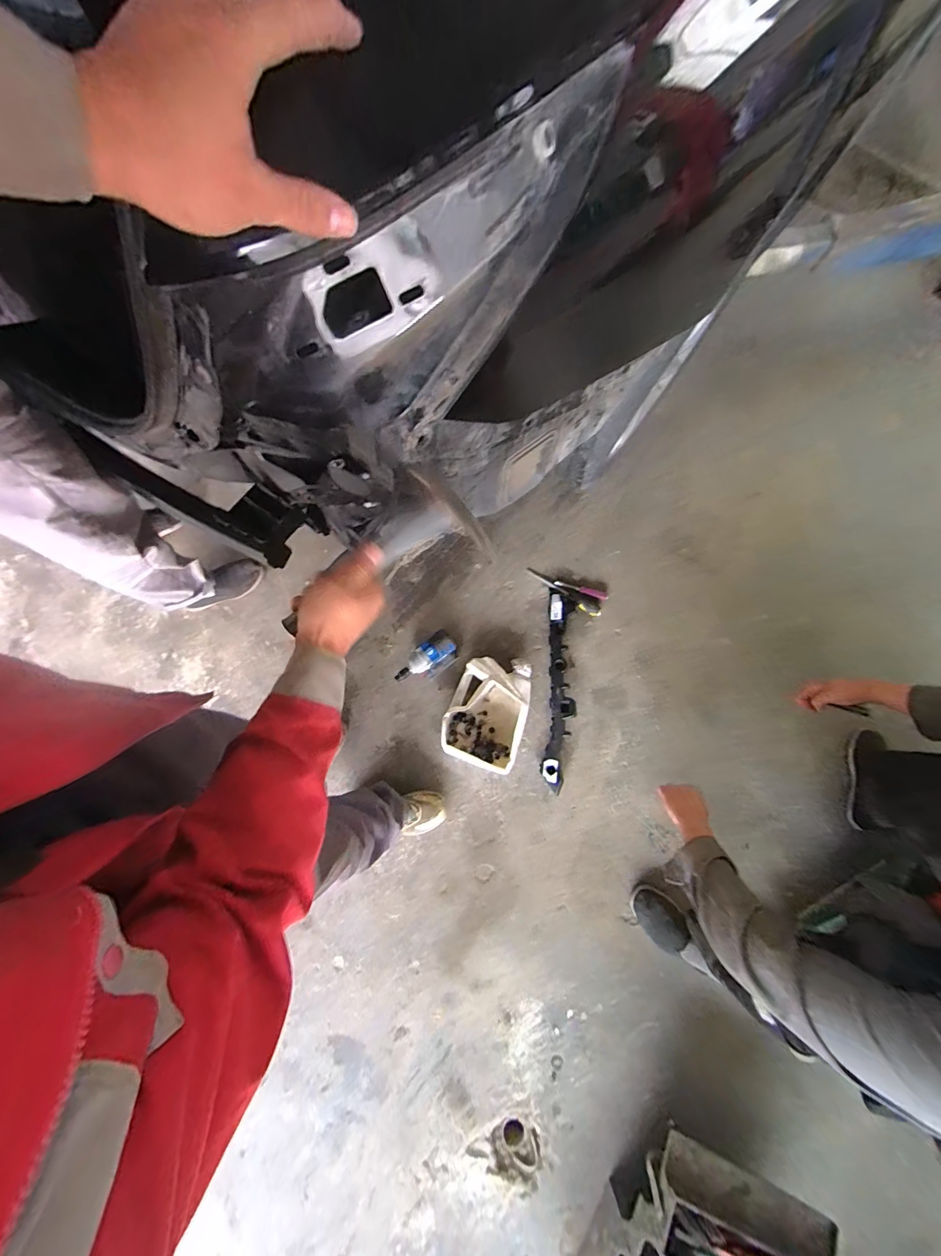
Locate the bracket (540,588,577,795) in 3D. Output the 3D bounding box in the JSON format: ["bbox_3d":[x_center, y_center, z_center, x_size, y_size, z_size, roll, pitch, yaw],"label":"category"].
[{"bbox_3d":[0.261,0.172,1.214,0.080,0.051,0.581,5,80,1],"label":"bracket"}]

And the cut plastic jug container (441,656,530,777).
[{"bbox_3d":[0.053,0.231,1.194,0.216,0.088,0.317,19,80,3],"label":"cut plastic jug container"}]

